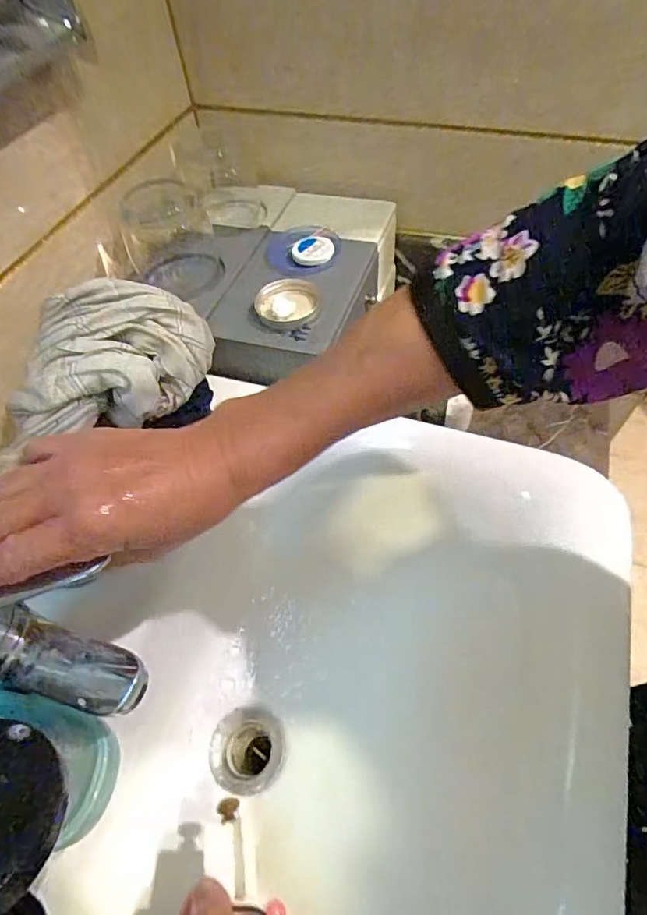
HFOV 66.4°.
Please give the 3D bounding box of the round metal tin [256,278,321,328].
[{"bbox_3d":[-0.031,-0.142,0.452,0.060,0.010,0.065,-1,57,2],"label":"round metal tin"}]

